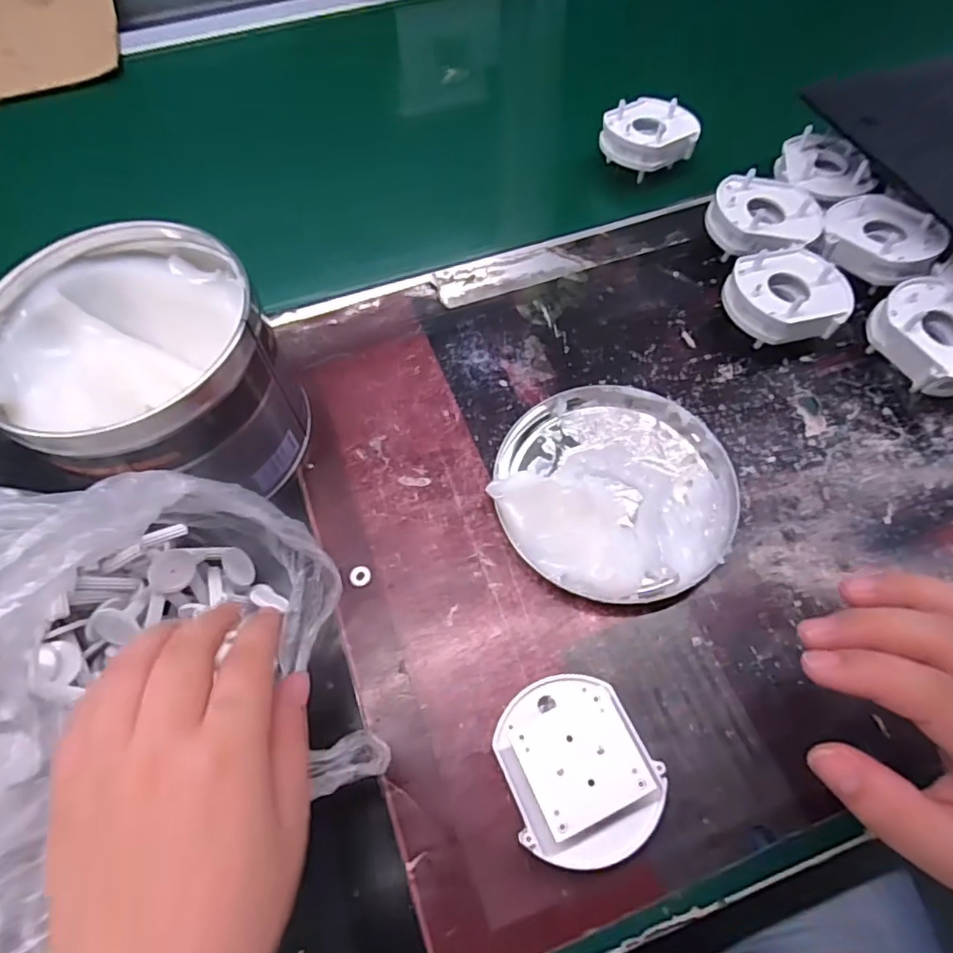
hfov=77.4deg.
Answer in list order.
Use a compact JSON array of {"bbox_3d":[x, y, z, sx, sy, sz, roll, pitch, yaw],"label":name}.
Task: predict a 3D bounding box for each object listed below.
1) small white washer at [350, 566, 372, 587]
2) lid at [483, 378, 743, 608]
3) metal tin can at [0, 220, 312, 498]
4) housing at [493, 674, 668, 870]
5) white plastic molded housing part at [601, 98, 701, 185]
[{"bbox_3d":[-0.061,0.053,0.313,0.011,0.004,0.010,0,61,1],"label":"small white washer"},{"bbox_3d":[0.075,0.002,0.321,0.124,0.030,0.128,0,61,1],"label":"lid"},{"bbox_3d":[-0.167,-0.051,0.314,0.124,0.103,0.120,0,61,1],"label":"metal tin can"},{"bbox_3d":[0.042,0.121,0.250,0.060,0.043,0.069,-14,62,-7],"label":"housing"},{"bbox_3d":[0.133,-0.258,0.458,0.063,0.038,0.061,0,61,1],"label":"white plastic molded housing part"}]

